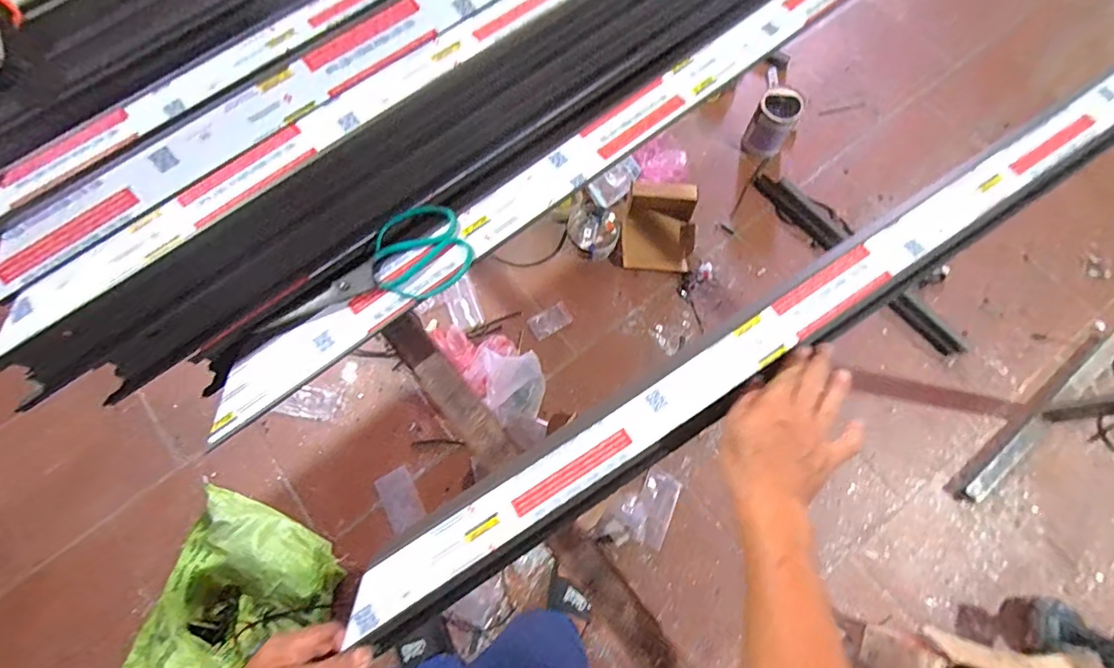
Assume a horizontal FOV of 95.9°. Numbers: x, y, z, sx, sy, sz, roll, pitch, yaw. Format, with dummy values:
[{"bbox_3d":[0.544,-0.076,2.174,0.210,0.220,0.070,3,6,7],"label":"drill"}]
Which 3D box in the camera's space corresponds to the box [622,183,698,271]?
[{"bbox_3d":[0.299,-0.322,1.465,0.214,0.070,0.259,4,72,2],"label":"box"}]

